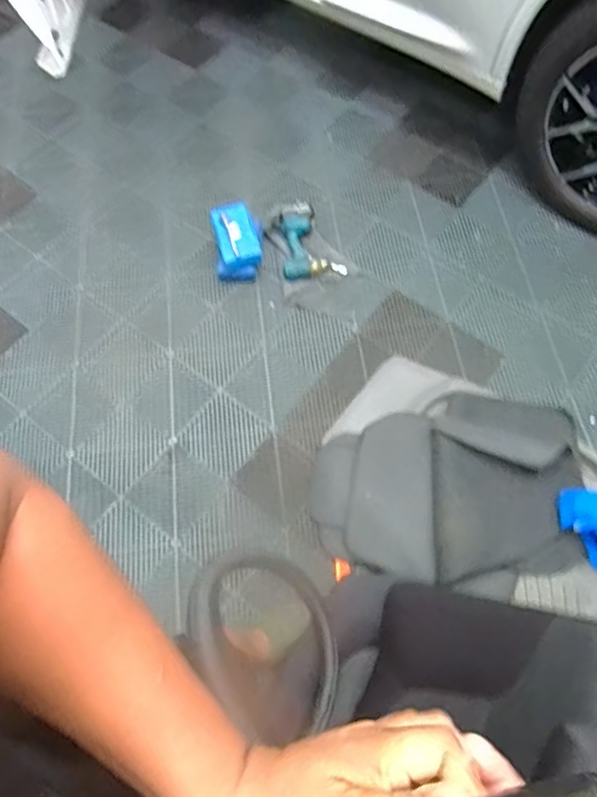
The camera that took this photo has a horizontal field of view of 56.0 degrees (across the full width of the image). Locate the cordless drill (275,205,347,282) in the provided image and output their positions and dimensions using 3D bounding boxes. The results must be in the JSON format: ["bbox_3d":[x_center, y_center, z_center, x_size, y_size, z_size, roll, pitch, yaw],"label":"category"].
[{"bbox_3d":[0.033,-0.499,1.748,0.189,0.083,0.252,-10,65,-2],"label":"cordless drill"}]

